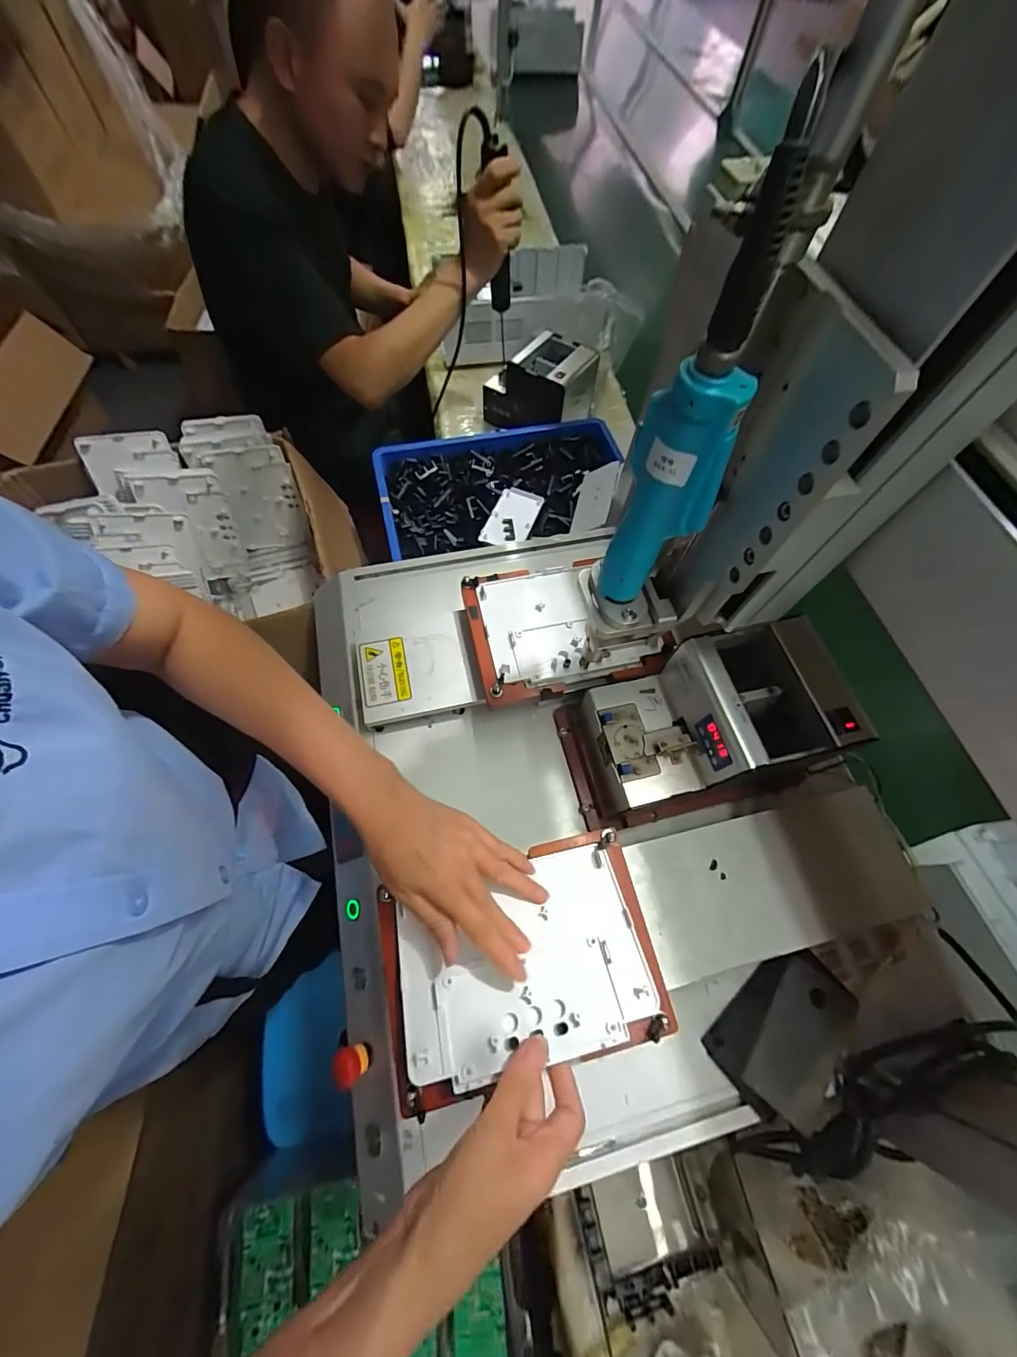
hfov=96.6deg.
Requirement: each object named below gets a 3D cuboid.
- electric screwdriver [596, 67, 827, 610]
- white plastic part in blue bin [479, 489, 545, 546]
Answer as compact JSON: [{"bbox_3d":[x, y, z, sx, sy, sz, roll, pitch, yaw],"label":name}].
[{"bbox_3d":[0.097,-0.129,0.247,0.048,0.225,0.051,22,66,7],"label":"electric screwdriver"},{"bbox_3d":[0.006,-0.281,0.795,0.074,0.016,0.142,21,66,7],"label":"white plastic part in blue bin"}]

